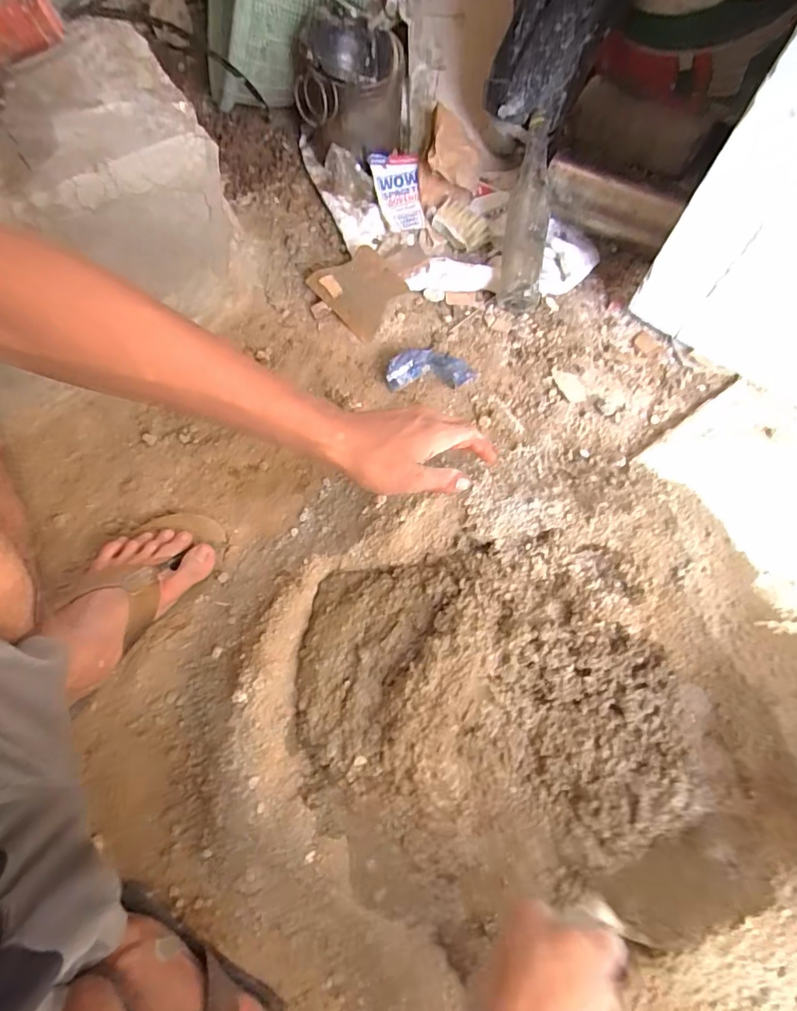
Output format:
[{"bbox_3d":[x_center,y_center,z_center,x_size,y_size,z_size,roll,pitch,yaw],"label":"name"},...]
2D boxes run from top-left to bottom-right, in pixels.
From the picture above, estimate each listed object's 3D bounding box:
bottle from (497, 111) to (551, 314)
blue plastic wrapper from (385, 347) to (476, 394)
[{"bbox_3d":[0.183,-0.419,0.706,0.058,0.056,0.276,6,88,3],"label":"bottle"},{"bbox_3d":[0.043,-0.185,0.677,0.117,0.033,0.055,-1,72,1],"label":"blue plastic wrapper"}]

